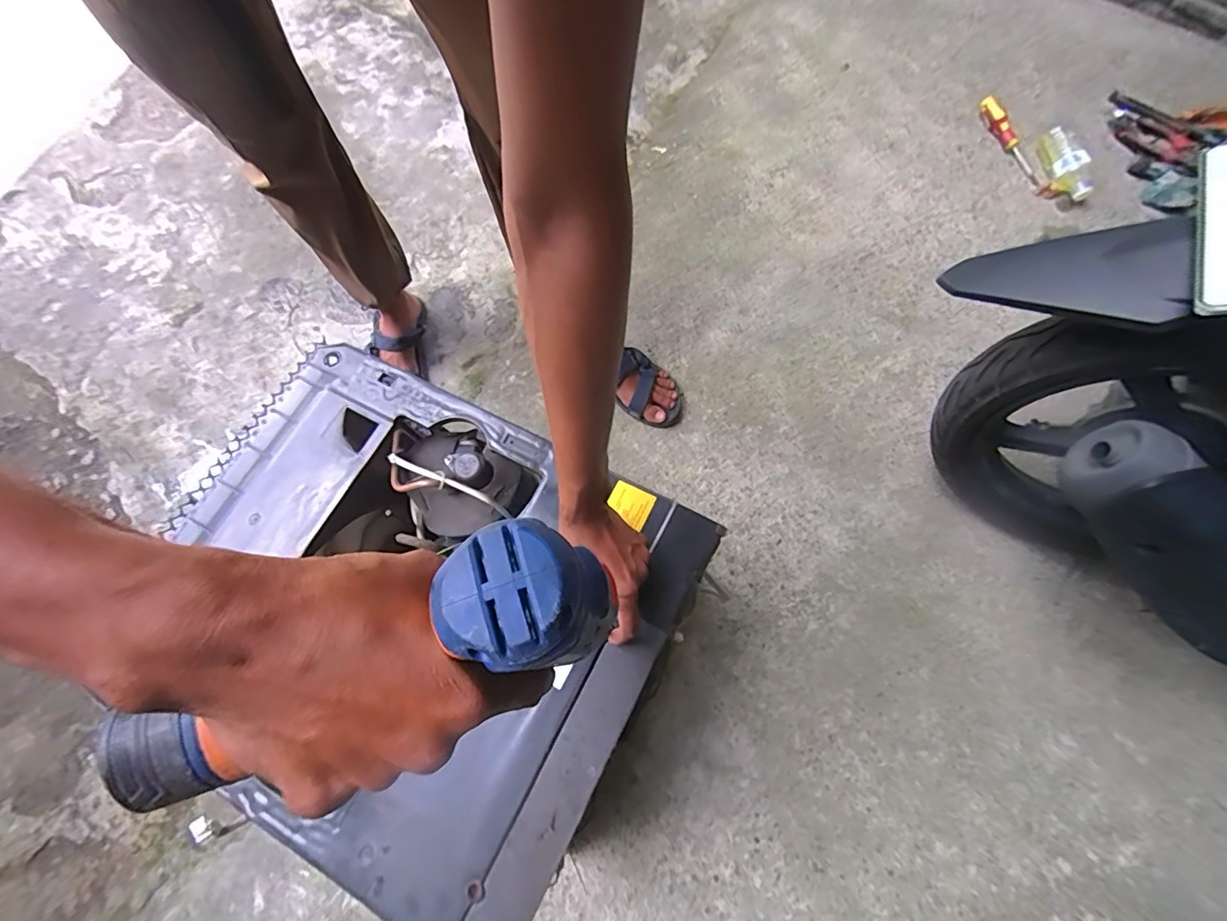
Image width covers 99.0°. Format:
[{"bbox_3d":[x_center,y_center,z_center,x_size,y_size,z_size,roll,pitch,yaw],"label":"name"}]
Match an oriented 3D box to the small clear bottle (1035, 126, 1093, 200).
[{"bbox_3d":[0.921,-0.620,1.067,0.070,0.056,0.170,-8,76,-7],"label":"small clear bottle"}]

